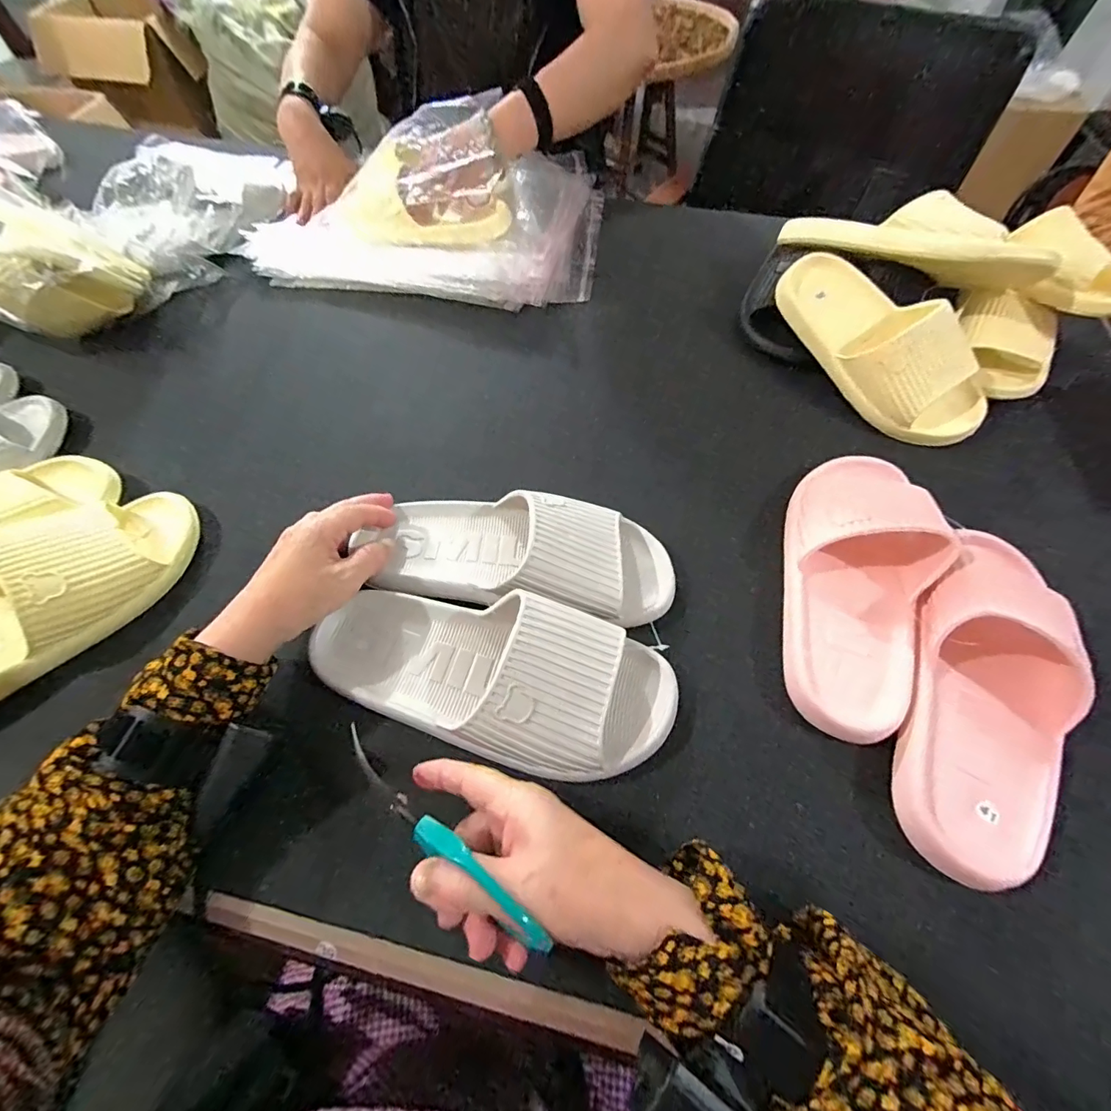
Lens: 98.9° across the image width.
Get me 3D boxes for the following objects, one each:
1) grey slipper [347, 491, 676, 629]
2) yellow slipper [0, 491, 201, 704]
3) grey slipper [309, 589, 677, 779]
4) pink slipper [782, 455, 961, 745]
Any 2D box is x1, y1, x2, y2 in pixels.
[{"bbox_3d":[-0.026,-0.011,0.376,0.237,0.070,0.101,9,60,9],"label":"grey slipper"},{"bbox_3d":[-0.403,0.033,0.351,0.103,0.059,0.247,35,66,18],"label":"yellow slipper"},{"bbox_3d":[-0.048,0.074,0.325,0.272,0.064,0.108,13,61,7],"label":"grey slipper"},{"bbox_3d":[0.239,0.010,0.367,0.098,0.060,0.244,17,61,9],"label":"pink slipper"}]

